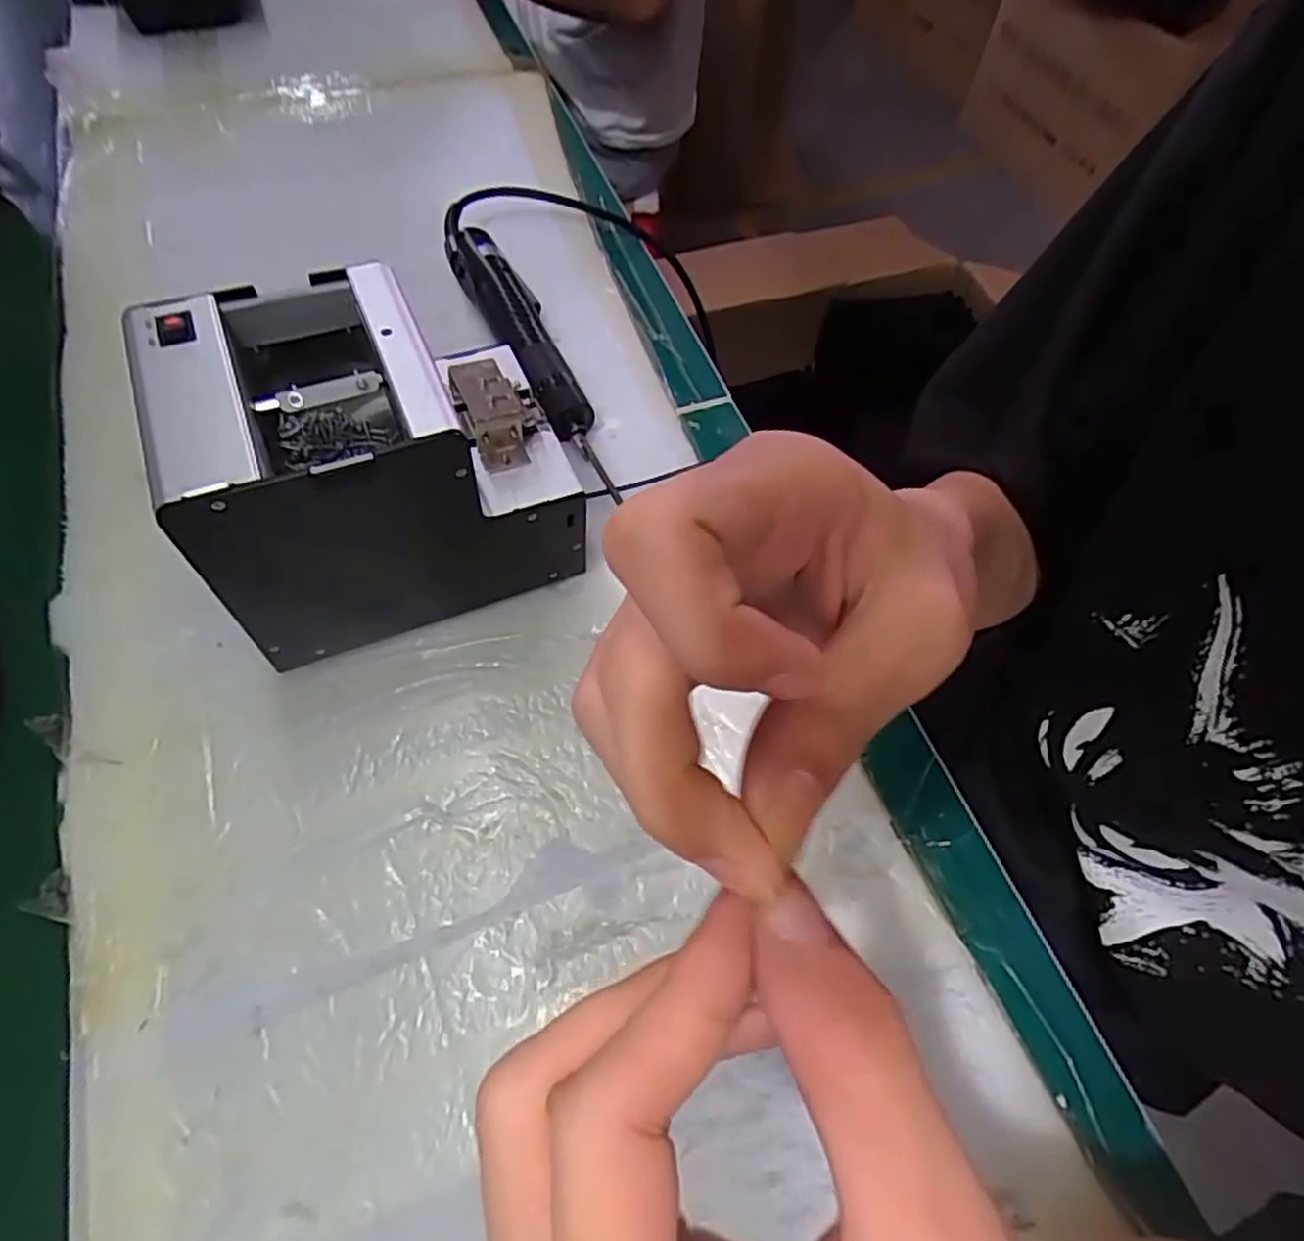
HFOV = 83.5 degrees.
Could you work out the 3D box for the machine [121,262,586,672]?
[{"bbox_3d":[-0.140,-0.084,0.390,0.173,0.146,0.123,-19,63,-14],"label":"machine"}]

